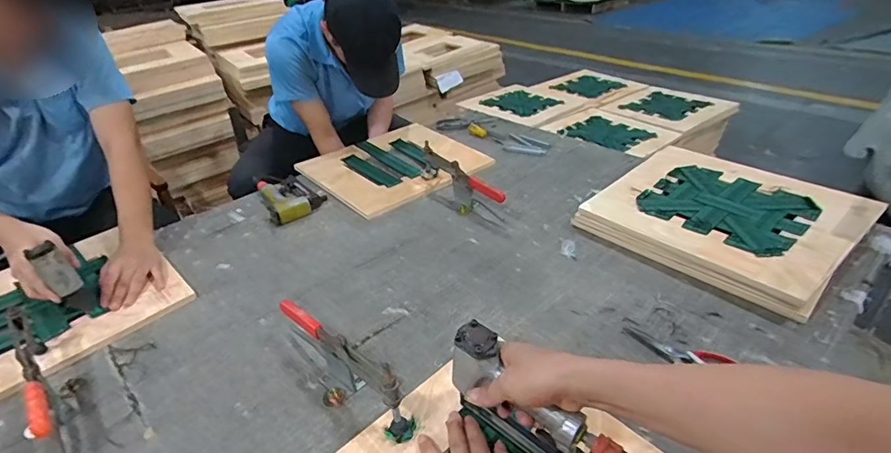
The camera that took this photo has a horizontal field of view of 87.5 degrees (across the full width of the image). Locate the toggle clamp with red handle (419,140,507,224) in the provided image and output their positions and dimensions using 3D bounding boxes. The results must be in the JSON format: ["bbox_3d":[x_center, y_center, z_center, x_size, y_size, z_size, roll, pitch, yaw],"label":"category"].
[{"bbox_3d":[0.023,-0.109,1.128,0.055,0.095,0.325,-24,38,-28],"label":"toggle clamp with red handle"}]

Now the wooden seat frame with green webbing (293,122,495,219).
[{"bbox_3d":[-0.151,-0.183,1.334,0.432,0.031,0.416,-25,39,-29],"label":"wooden seat frame with green webbing"}]

